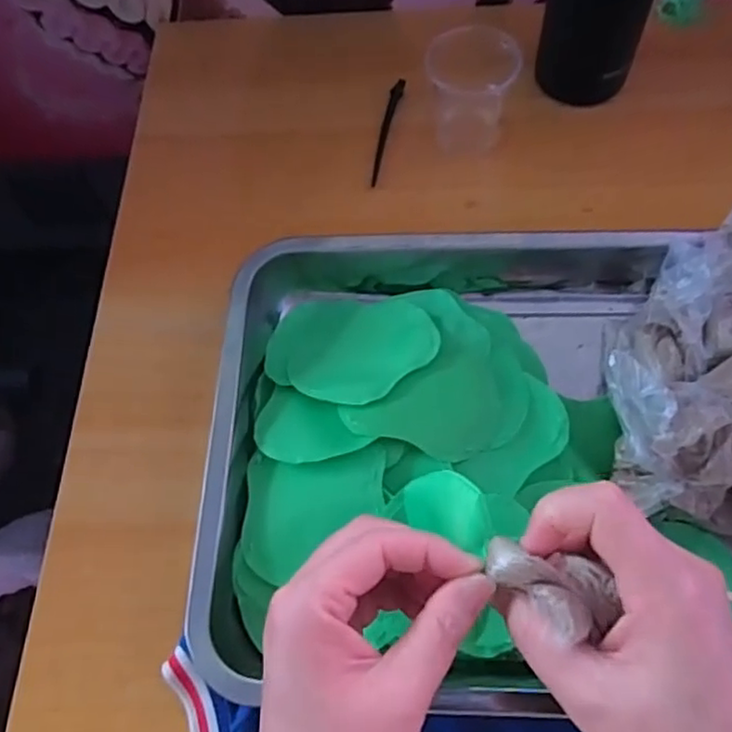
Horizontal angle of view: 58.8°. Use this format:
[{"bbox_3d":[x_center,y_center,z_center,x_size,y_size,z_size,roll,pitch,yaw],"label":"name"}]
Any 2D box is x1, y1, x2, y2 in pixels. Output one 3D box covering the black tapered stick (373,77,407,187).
[{"bbox_3d":[0.016,-0.184,0.505,0.010,0.008,0.102,12,67,8],"label":"black tapered stick"}]

